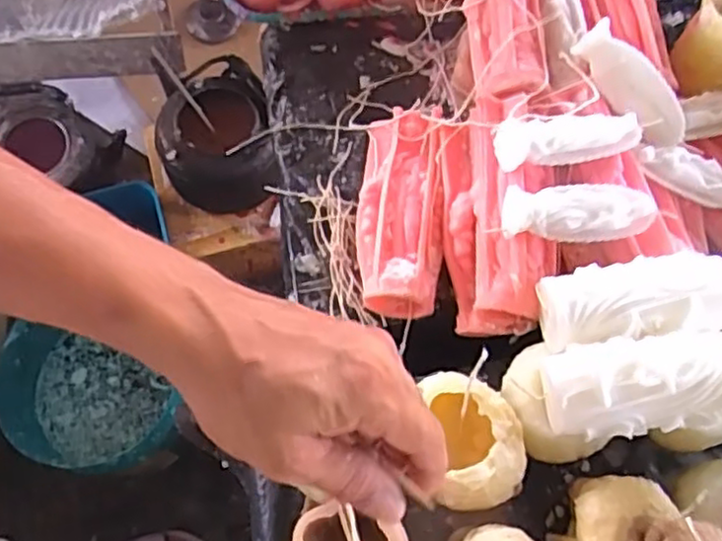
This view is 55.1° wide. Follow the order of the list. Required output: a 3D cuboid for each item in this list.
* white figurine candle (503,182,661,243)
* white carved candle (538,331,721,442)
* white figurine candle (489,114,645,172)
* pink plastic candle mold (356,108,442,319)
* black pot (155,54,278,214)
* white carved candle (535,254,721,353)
[{"bbox_3d":[0.143,-0.036,0.461,0.102,0.031,0.036,-4,70,-3],"label":"white figurine candle"},{"bbox_3d":[0.166,0.068,0.408,0.116,0.049,0.055,-5,70,-3],"label":"white carved candle"},{"bbox_3d":[0.143,-0.087,0.479,0.100,0.033,0.032,-6,70,-4],"label":"white figurine candle"},{"bbox_3d":[0.028,-0.044,0.517,0.061,0.037,0.163,1,70,-1],"label":"pink plastic candle mold"},{"bbox_3d":[-0.235,-0.220,1.110,0.173,0.155,0.210,-9,70,-5],"label":"black pot"},{"bbox_3d":[0.173,0.020,0.435,0.116,0.043,0.052,-5,70,-3],"label":"white carved candle"}]

